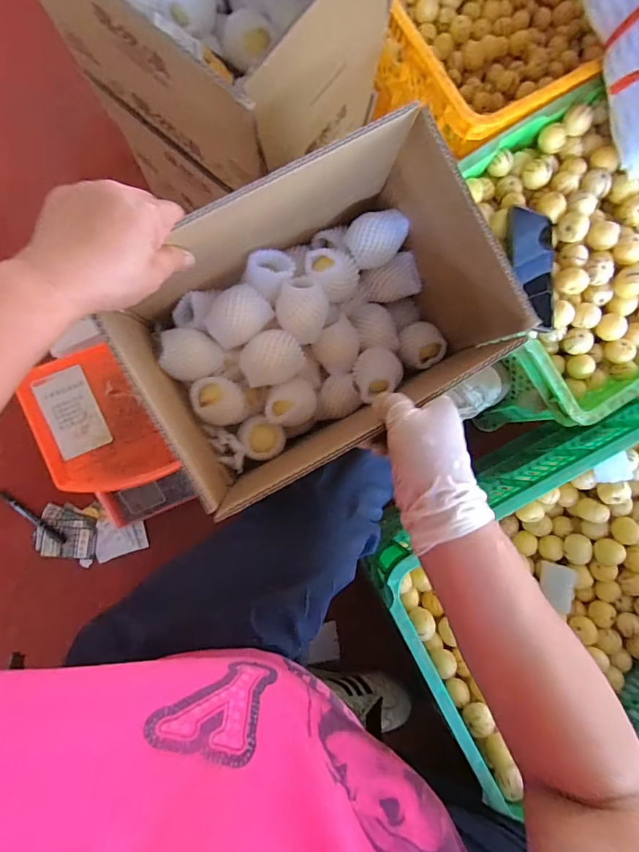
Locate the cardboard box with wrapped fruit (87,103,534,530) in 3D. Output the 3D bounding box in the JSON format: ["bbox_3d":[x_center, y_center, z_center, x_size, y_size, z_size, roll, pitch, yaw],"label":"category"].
[{"bbox_3d":[-0.008,-0.088,0.418,0.299,0.171,0.211,-29,90,-8],"label":"cardboard box with wrapped fruit"}]

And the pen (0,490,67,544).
[{"bbox_3d":[-0.472,0.151,0.726,0.128,0.011,0.014,41,83,-3],"label":"pen"}]

